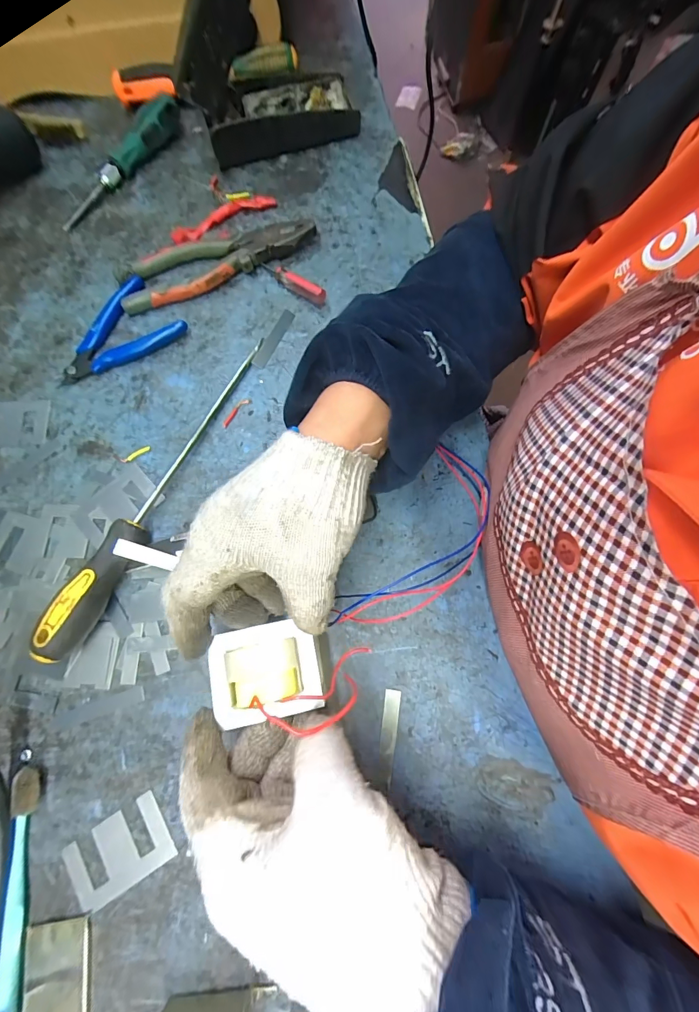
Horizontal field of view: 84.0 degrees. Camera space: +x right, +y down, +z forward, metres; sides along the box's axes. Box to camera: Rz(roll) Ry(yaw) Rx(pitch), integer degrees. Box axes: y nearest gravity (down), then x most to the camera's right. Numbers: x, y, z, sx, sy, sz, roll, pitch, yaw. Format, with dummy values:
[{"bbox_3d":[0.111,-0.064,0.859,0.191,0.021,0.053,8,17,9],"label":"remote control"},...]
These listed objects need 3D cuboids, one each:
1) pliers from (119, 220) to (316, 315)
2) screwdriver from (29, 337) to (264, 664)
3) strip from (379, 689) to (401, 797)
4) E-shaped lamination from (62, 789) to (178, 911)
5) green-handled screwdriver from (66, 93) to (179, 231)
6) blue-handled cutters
[{"bbox_3d":[-0.125,-0.236,0.374,0.187,0.022,0.059,-15,75,-4],"label":"pliers"},{"bbox_3d":[-0.149,-0.022,0.311,0.029,0.033,0.295,25,76,7],"label":"screwdriver"},{"bbox_3d":[0.027,0.164,0.273,0.011,0.004,0.064,8,75,3],"label":"strip"},{"bbox_3d":[-0.154,0.231,0.258,0.066,0.004,0.042,-32,77,-8],"label":"E-shaped lamination"},{"bbox_3d":[-0.245,-0.369,0.414,0.035,0.024,0.180,27,77,8],"label":"green-handled screwdriver"},{"bbox_3d":[-0.222,-0.164,0.360,0.114,0.016,0.084,-35,77,-8],"label":"blue-handled cutters"}]

